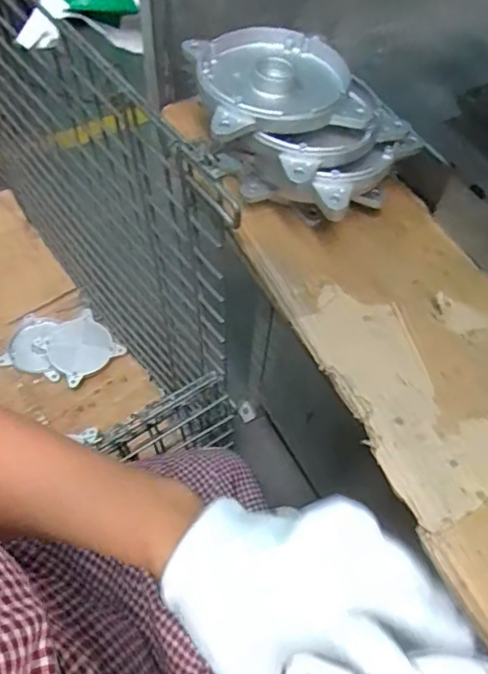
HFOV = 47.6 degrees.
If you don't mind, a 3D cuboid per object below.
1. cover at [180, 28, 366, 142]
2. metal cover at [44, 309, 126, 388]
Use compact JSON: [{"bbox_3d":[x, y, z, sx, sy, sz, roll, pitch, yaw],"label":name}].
[{"bbox_3d":[0.030,-0.242,0.520,0.144,0.025,0.134,-11,59,-9],"label":"cover"},{"bbox_3d":[-0.363,0.022,1.226,0.141,0.035,0.139,40,65,20],"label":"metal cover"}]

